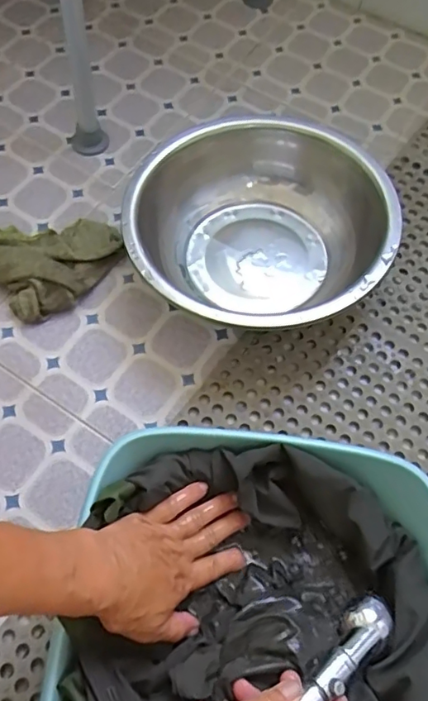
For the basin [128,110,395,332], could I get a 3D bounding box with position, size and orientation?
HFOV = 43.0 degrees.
[{"bbox_3d":[0.053,-0.147,0.689,0.311,0.115,0.305,1,62,-2],"label":"basin"}]

